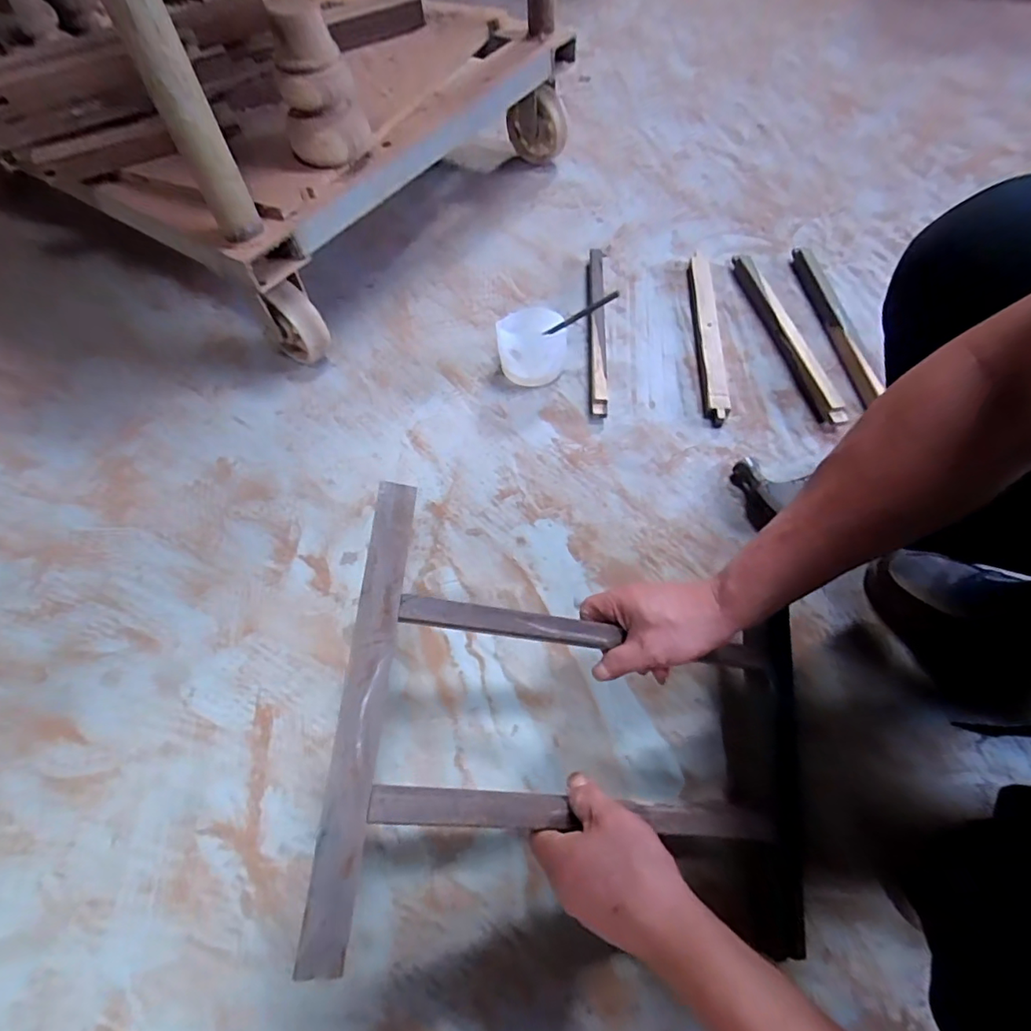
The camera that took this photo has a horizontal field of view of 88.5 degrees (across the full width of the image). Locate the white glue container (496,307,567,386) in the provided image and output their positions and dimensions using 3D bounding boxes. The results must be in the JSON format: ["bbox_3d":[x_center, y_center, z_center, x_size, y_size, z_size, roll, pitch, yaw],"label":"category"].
[{"bbox_3d":[0.024,-0.249,0.767,0.095,0.081,0.092,-3,61,1],"label":"white glue container"}]

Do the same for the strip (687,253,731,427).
[{"bbox_3d":[0.291,-0.282,0.804,0.029,0.026,0.351,3,61,4],"label":"strip"}]

